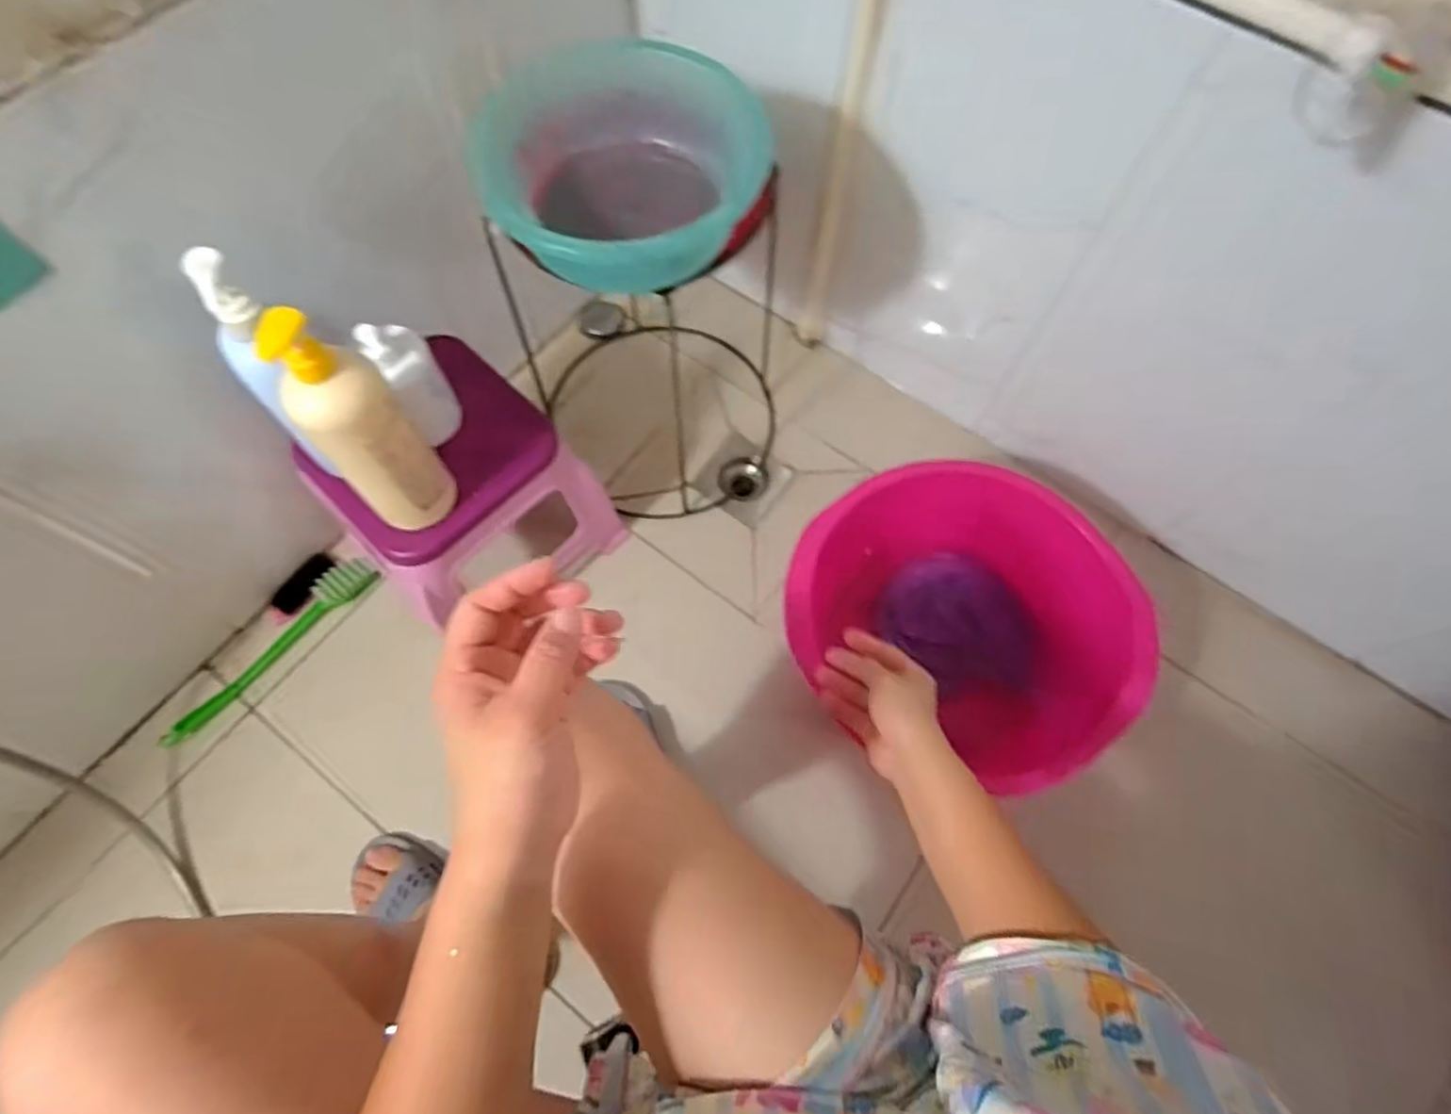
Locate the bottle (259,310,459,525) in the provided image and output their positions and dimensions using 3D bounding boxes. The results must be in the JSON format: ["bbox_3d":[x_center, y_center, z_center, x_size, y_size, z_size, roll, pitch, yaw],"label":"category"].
[{"bbox_3d":[-0.325,-0.113,0.648,0.087,0.270,0.062,-42,74,-16],"label":"bottle"}]

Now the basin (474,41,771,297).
[{"bbox_3d":[-0.097,-0.355,0.656,0.228,0.101,0.240,-28,70,-11],"label":"basin"}]

